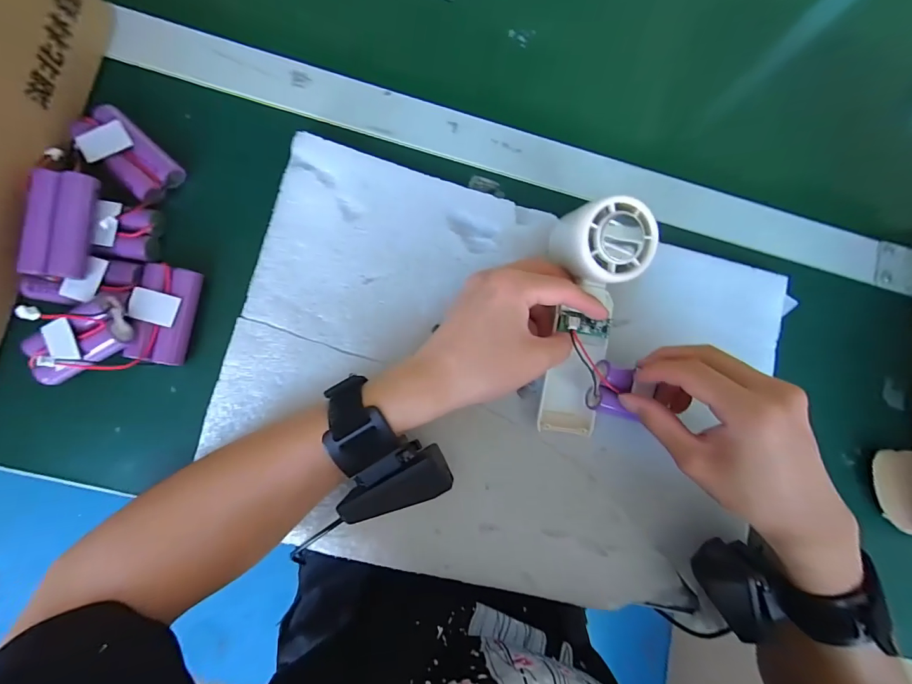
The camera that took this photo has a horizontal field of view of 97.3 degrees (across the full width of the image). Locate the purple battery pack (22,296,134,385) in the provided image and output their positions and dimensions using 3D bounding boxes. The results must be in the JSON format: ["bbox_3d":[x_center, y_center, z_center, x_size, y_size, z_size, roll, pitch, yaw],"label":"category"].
[{"bbox_3d":[-0.246,0.001,0.260,0.068,0.016,0.033,-31,89,3],"label":"purple battery pack"}]

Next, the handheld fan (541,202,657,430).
[{"bbox_3d":[0.093,-0.015,0.290,0.057,0.052,0.162,6,99,-7],"label":"handheld fan"}]

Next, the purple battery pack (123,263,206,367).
[{"bbox_3d":[-0.201,-0.019,0.274,0.035,0.016,0.065,10,83,-7],"label":"purple battery pack"}]

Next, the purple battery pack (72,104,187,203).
[{"bbox_3d":[-0.232,-0.133,0.280,0.077,0.015,0.037,41,80,-2],"label":"purple battery pack"}]

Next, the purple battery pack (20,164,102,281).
[{"bbox_3d":[-0.251,-0.074,0.257,0.031,0.024,0.065,8,83,-7],"label":"purple battery pack"}]

